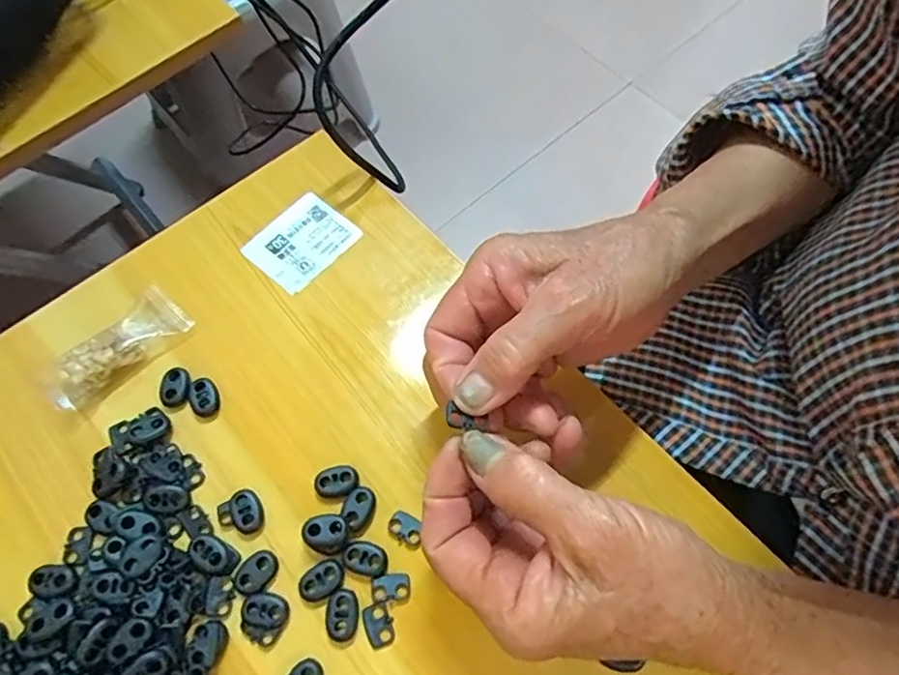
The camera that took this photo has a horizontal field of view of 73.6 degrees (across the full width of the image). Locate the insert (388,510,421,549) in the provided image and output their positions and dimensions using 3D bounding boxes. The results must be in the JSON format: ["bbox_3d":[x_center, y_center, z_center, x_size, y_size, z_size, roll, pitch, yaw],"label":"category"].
[{"bbox_3d":[-0.022,0.094,0.296,0.018,0.004,0.014,26,67,12],"label":"insert"}]

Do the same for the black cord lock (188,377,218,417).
[{"bbox_3d":[-0.133,0.032,0.324,0.015,0.005,0.021,-30,68,-14],"label":"black cord lock"}]

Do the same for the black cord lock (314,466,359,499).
[{"bbox_3d":[-0.057,0.073,0.304,0.021,0.004,0.014,-14,65,-7],"label":"black cord lock"}]

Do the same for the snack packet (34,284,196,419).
[{"bbox_3d":[-0.187,0.005,0.332,0.081,0.015,0.034,-41,71,-18],"label":"snack packet"}]

